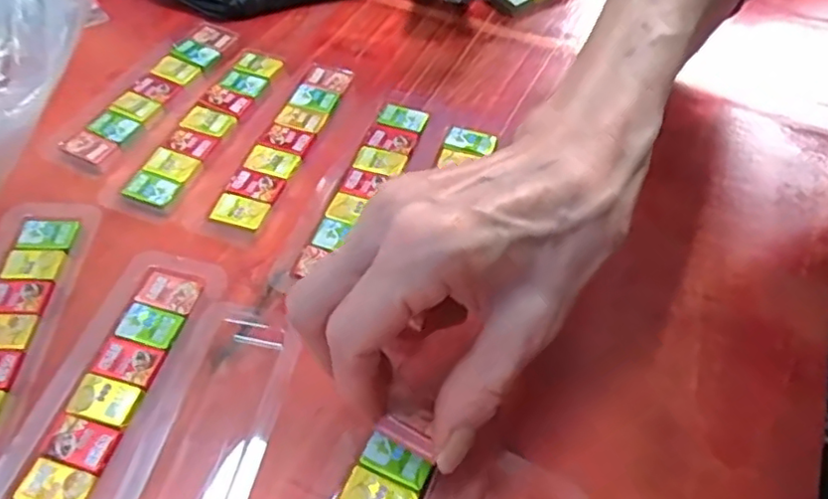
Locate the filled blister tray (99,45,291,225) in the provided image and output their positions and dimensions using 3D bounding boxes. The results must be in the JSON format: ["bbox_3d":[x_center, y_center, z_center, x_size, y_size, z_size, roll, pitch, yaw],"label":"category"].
[{"bbox_3d":[-0.113,-0.070,0.331,0.043,0.004,0.132,22,58,14],"label":"filled blister tray"}]

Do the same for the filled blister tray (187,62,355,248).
[{"bbox_3d":[-0.070,-0.058,0.324,0.035,0.005,0.133,18,57,11],"label":"filled blister tray"}]

